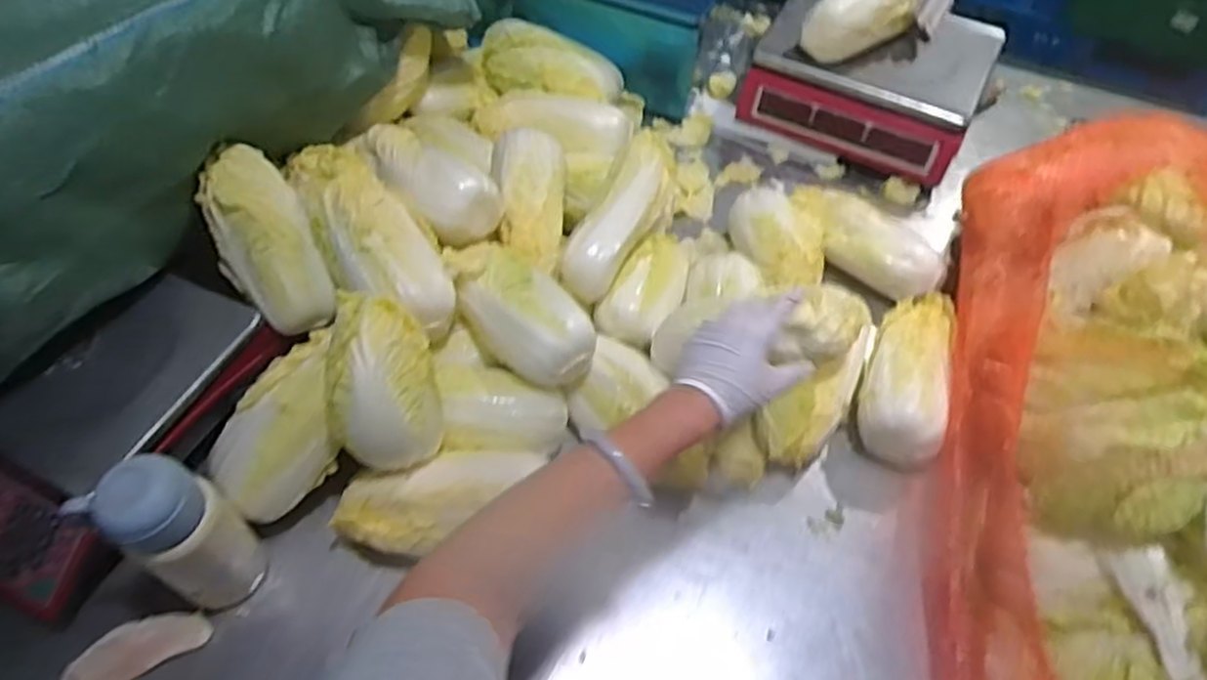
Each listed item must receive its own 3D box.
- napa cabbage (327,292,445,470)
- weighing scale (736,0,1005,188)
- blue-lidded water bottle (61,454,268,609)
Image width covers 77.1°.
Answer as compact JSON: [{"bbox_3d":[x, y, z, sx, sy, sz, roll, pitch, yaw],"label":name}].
[{"bbox_3d":[-0.198,0.034,0.676,0.093,0.086,0.136,-9,56,-9],"label":"napa cabbage"},{"bbox_3d":[0.375,-0.374,1.071,0.302,0.112,0.247,24,58,14],"label":"weighing scale"},{"bbox_3d":[-0.348,0.158,0.625,0.072,0.178,0.076,1,55,-2],"label":"blue-lidded water bottle"}]

